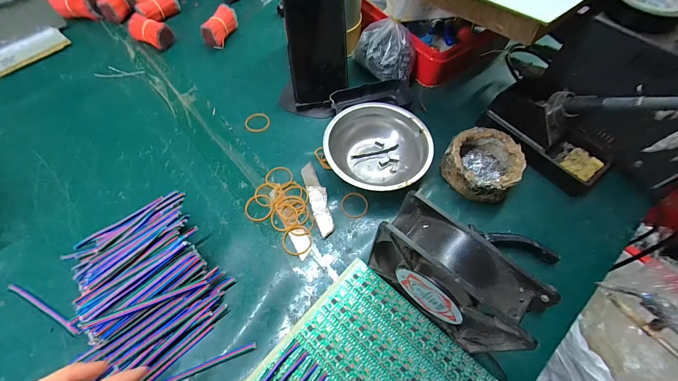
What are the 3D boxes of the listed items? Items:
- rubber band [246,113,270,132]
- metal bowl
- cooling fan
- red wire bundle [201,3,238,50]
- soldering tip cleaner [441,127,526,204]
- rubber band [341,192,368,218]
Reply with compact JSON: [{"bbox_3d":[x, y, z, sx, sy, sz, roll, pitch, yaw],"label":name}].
[{"bbox_3d":[-0.114,-0.096,0.411,0.034,0.004,0.034,1,60,-2],"label":"rubber band"},{"bbox_3d":[0.046,-0.047,0.362,0.123,0.043,0.114,1,60,-2],"label":"metal bowl"},{"bbox_3d":[0.085,0.075,0.244,0.119,0.118,0.043,38,66,18],"label":"cooling fan"},{"bbox_3d":[-0.198,-0.272,0.488,0.034,0.039,0.075,14,61,5],"label":"red wire bundle"},{"bbox_3d":[0.174,-0.033,0.357,0.082,0.045,0.083,1,60,-2],"label":"soldering tip cleaner"},{"bbox_3d":[0.019,0.017,0.348,0.032,0.004,0.034,1,60,-2],"label":"rubber band"}]

